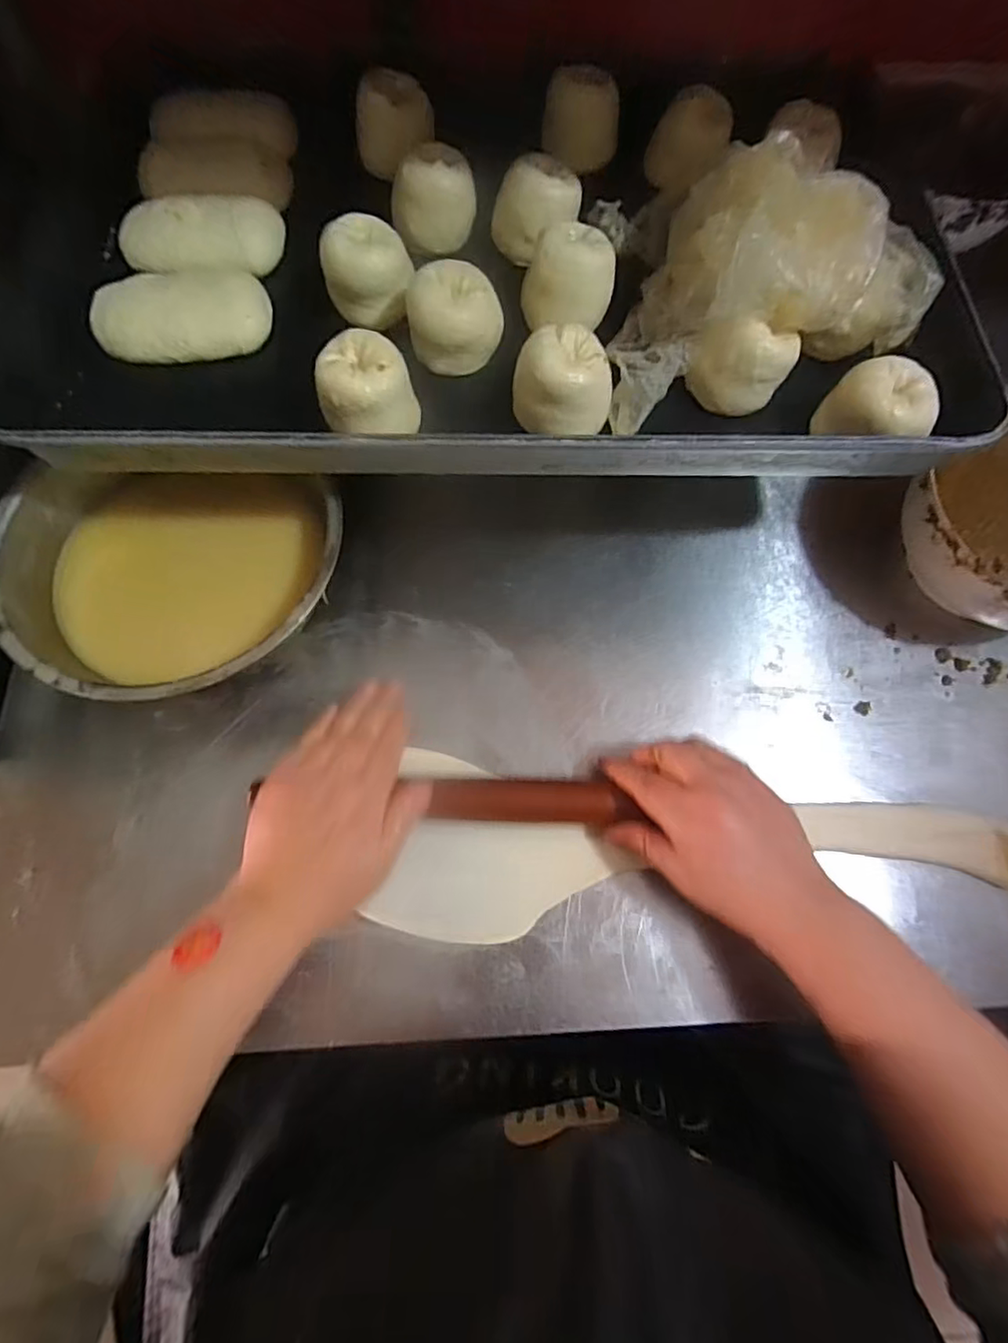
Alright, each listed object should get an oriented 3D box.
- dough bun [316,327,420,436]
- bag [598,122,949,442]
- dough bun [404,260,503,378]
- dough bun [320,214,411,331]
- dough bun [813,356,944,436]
[{"bbox_3d":[-0.082,-0.165,0.354,0.058,0.042,0.051,-16,71,-7],"label":"dough bun"},{"bbox_3d":[0.157,-0.249,0.367,0.200,0.082,0.126,-15,70,-7],"label":"bag"},{"bbox_3d":[-0.031,-0.226,0.385,0.057,0.045,0.045,12,70,3],"label":"dough bun"},{"bbox_3d":[-0.089,-0.266,0.395,0.054,0.043,0.054,3,69,0],"label":"dough bun"},{"bbox_3d":[0.226,-0.159,0.362,0.048,0.040,0.049,0,69,-1],"label":"dough bun"}]

